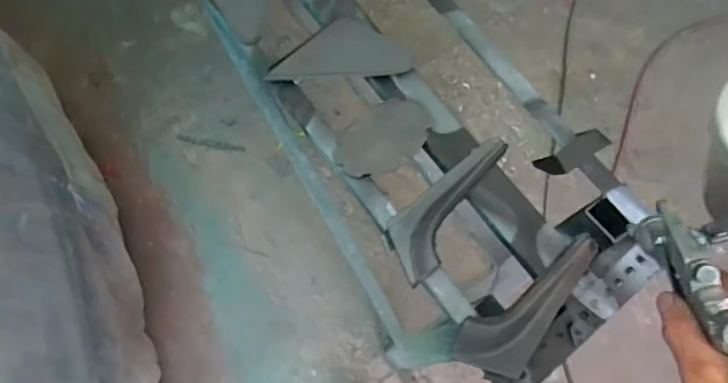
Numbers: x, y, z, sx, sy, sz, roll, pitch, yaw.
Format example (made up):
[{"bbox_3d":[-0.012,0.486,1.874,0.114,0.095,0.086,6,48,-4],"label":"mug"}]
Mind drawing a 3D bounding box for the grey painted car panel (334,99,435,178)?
[{"bbox_3d":[0.025,-0.066,0.619,0.127,0.011,0.074,-34,76,-12],"label":"grey painted car panel"}]

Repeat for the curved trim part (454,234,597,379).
[{"bbox_3d":[0.192,0.128,0.564,0.204,0.035,0.073,-38,77,-12],"label":"curved trim part"}]

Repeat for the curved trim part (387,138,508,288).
[{"bbox_3d":[0.094,0.009,0.588,0.071,0.039,0.208,35,74,9],"label":"curved trim part"}]

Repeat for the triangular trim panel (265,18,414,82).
[{"bbox_3d":[-0.031,-0.179,0.646,0.174,0.010,0.070,-5,90,-2],"label":"triangular trim panel"}]

